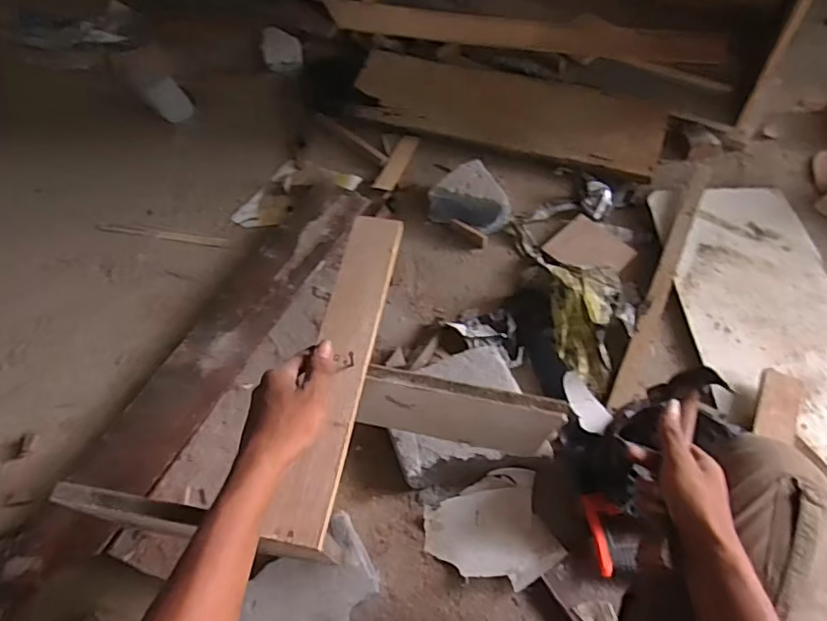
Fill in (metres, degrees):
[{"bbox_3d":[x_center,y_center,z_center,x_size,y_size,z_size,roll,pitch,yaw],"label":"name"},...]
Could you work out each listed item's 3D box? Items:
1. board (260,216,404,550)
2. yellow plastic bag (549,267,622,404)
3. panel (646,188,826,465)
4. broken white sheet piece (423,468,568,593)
[{"bbox_3d":[-0.066,0.046,0.531,0.054,0.017,0.336,6,60,7],"label":"board"},{"bbox_3d":[0.279,0.013,0.876,0.127,0.062,0.221,4,59,8],"label":"yellow plastic bag"},{"bbox_3d":[0.584,0.012,0.881,0.263,0.022,0.529,-4,61,1],"label":"panel"},{"bbox_3d":[0.107,0.301,0.739,0.161,0.019,0.136,-25,62,-10],"label":"broken white sheet piece"}]

